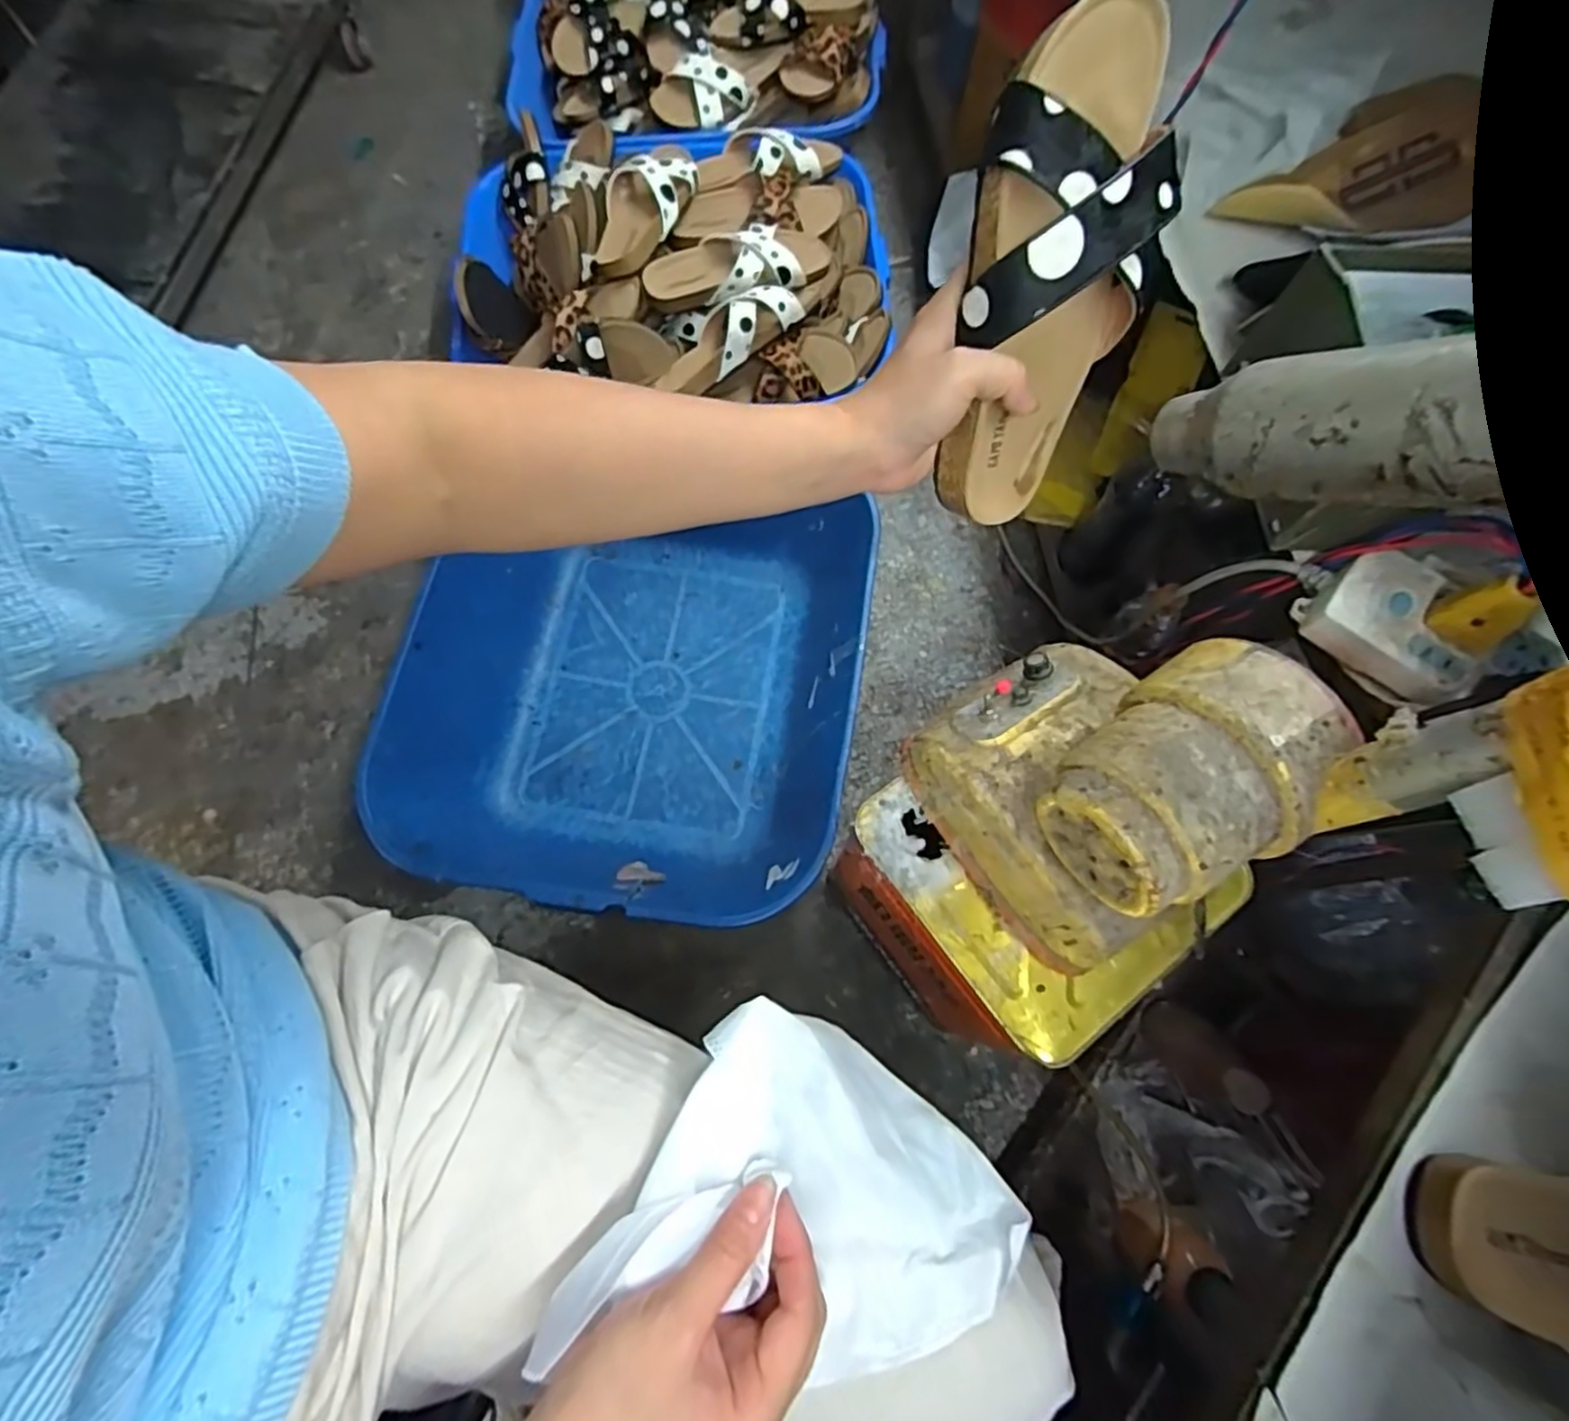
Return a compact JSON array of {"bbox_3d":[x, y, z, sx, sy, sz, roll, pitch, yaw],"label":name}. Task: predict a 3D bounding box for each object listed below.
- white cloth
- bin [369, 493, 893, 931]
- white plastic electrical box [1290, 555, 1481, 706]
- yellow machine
[{"bbox_3d":[0.017,0.243,0.341,0.173,0.110,0.146,28,73,9],"label":"white cloth"},{"bbox_3d":[-0.173,-0.032,0.904,0.507,0.181,0.537,10,71,3],"label":"bin"},{"bbox_3d":[0.390,-0.051,0.463,0.074,0.027,0.096,-33,74,-11],"label":"white plastic electrical box"},{"bbox_3d":[0.215,0.043,0.491,0.175,0.201,0.206,-34,74,-12],"label":"yellow machine"}]

